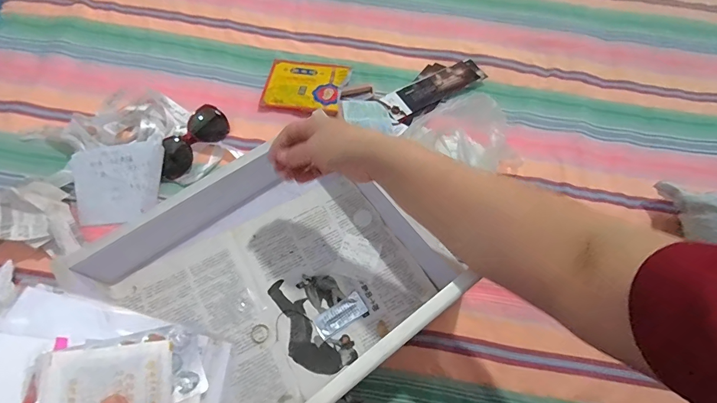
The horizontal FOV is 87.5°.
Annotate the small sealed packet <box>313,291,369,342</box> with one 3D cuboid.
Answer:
[{"bbox_3d":[-0.023,0.147,0.485,0.068,0.004,0.030,-31,69,-17],"label":"small sealed packet"}]

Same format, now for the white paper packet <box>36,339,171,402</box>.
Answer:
[{"bbox_3d":[-0.180,0.136,0.271,0.080,0.007,0.062,9,57,-44],"label":"white paper packet"}]

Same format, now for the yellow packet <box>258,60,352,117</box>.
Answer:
[{"bbox_3d":[-0.093,-0.199,0.649,0.135,0.016,0.123,10,63,2],"label":"yellow packet"}]

